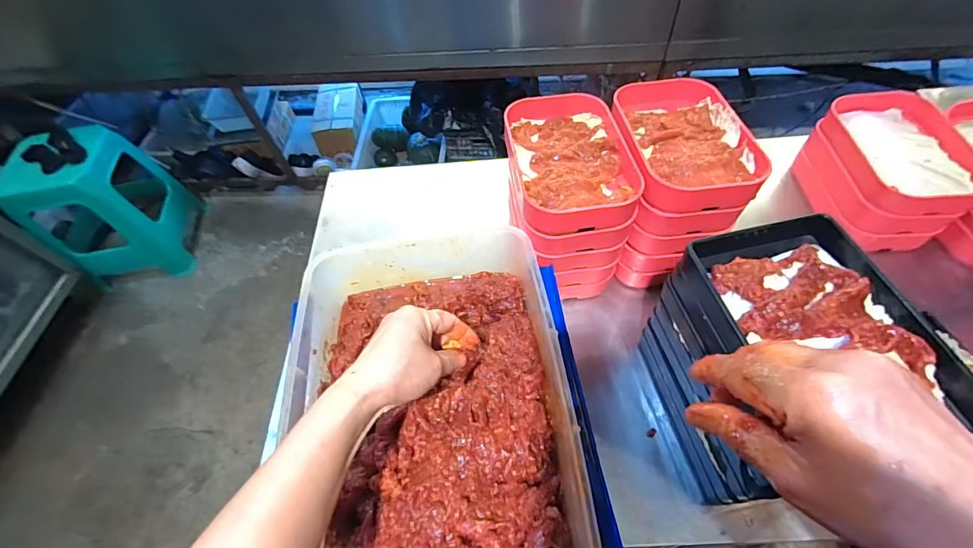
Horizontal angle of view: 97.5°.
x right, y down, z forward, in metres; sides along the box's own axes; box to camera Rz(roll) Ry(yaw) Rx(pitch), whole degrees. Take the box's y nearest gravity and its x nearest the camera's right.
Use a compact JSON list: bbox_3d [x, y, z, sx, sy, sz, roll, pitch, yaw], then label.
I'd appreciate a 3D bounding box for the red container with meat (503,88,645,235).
[{"bbox_3d":[0.090,-0.133,0.476,0.123,0.028,0.191,-9,57,-2],"label":"red container with meat"}]

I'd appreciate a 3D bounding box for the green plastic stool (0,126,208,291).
[{"bbox_3d":[-1.295,-0.252,1.474,0.327,0.468,0.391,-12,57,-4],"label":"green plastic stool"}]

